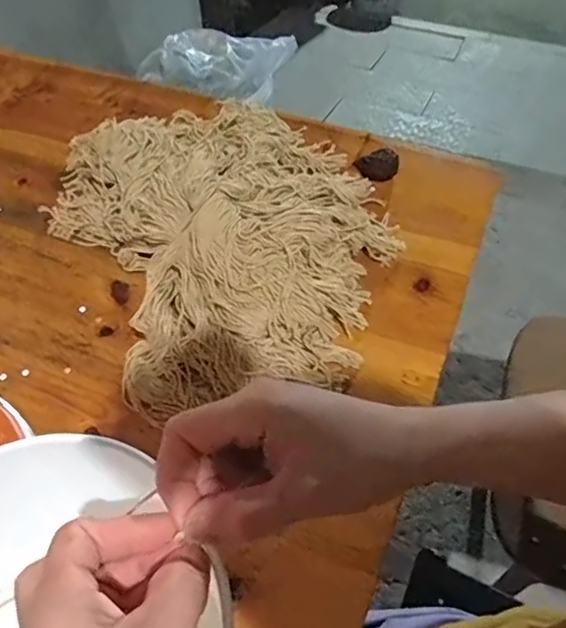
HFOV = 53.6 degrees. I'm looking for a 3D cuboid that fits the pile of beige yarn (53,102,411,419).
[{"bbox_3d":[-0.044,-0.089,0.507,0.279,0.063,0.341,-22,58,-14],"label":"pile of beige yarn"}]

